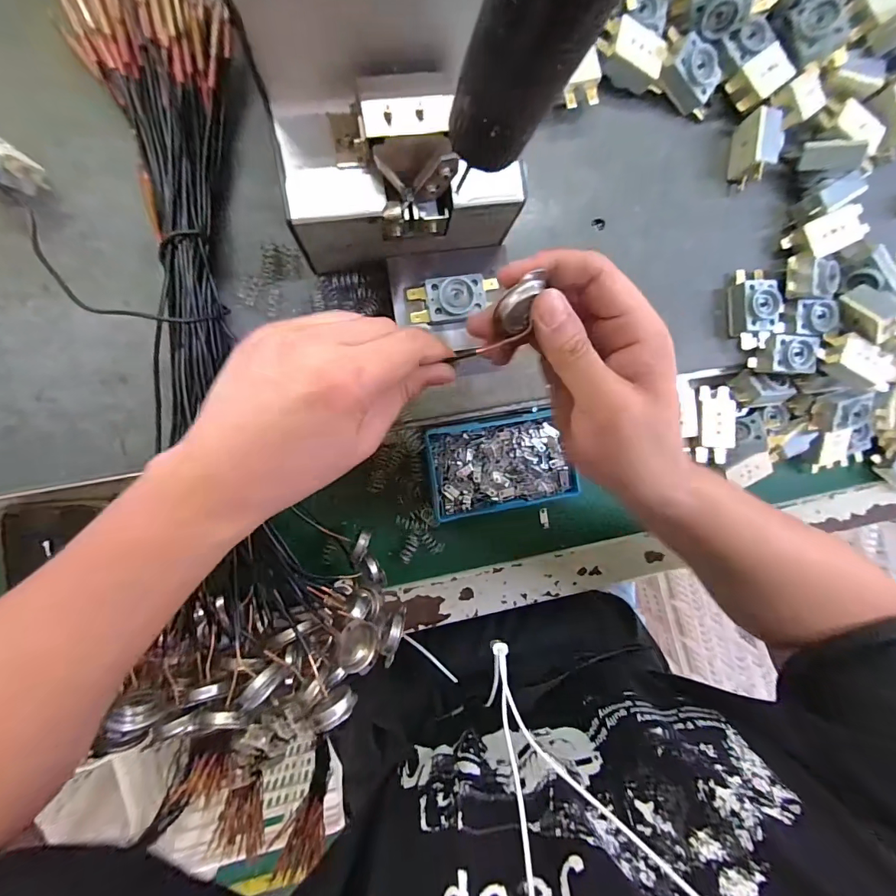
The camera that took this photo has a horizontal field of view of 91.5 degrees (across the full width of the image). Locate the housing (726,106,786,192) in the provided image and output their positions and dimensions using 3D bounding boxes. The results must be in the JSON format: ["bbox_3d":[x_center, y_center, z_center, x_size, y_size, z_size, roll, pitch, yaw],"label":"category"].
[{"bbox_3d":[0.223,-0.217,0.318,0.021,0.029,0.046,3,94,-8],"label":"housing"}]

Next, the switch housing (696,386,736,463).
[{"bbox_3d":[0.209,-0.018,0.339,0.024,0.015,0.059,3,94,-8],"label":"switch housing"}]

